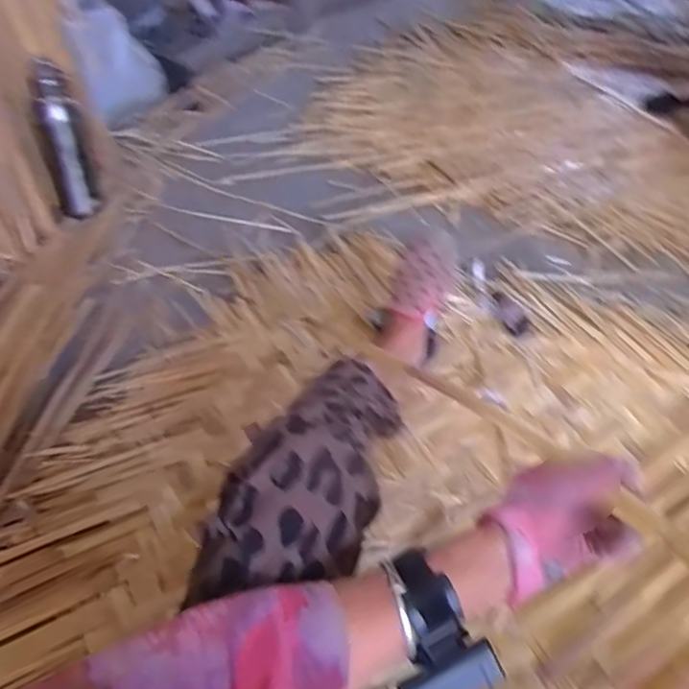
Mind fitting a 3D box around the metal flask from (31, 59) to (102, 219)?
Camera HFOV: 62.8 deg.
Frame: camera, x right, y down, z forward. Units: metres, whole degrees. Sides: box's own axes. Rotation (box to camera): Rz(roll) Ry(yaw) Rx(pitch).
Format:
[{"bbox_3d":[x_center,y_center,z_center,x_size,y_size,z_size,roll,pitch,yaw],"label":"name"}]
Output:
[{"bbox_3d":[-0.478,-0.334,0.969,0.073,0.262,0.073,-11,48,-16],"label":"metal flask"}]

